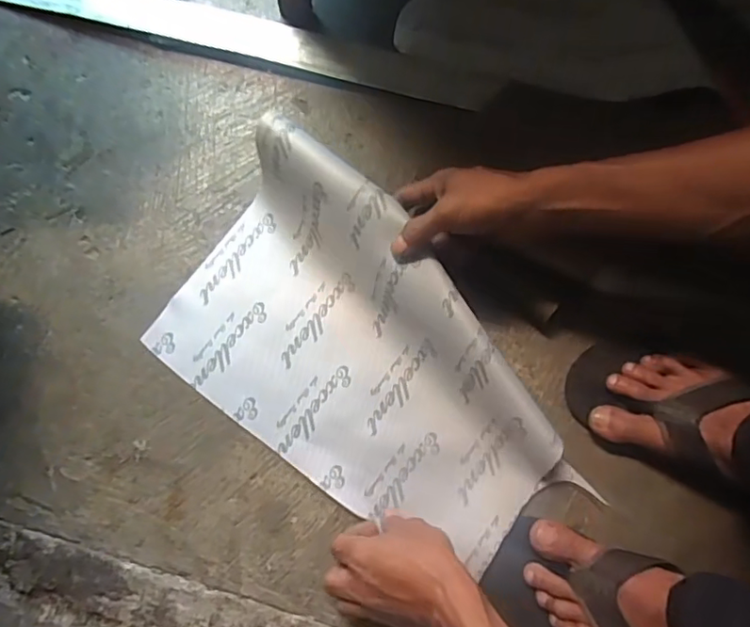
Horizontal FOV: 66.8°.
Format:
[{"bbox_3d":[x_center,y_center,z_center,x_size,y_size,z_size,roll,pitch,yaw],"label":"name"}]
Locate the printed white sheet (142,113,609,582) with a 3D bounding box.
[{"bbox_3d":[-0.005,0.039,0.536,0.399,0.084,0.244,36,80,7],"label":"printed white sheet"}]

